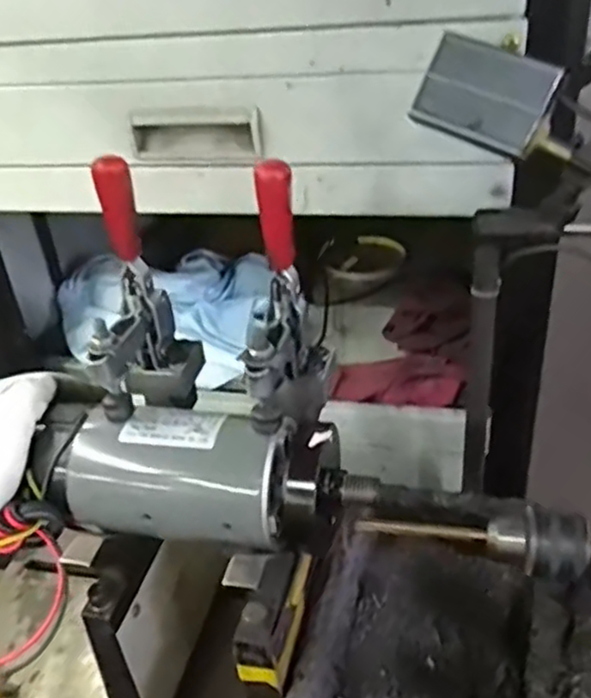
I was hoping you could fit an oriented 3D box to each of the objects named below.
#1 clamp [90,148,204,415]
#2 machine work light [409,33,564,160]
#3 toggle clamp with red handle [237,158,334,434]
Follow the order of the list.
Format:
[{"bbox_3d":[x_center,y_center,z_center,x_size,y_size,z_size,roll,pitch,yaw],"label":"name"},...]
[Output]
[{"bbox_3d":[-0.095,-0.022,0.431,0.048,0.168,0.099,-3,34,-1],"label":"clamp"},{"bbox_3d":[0.093,-0.124,0.336,0.062,0.044,0.010,28,12,19],"label":"machine work light"},{"bbox_3d":[-0.002,-0.012,0.400,0.047,0.167,0.084,0,34,3],"label":"toggle clamp with red handle"}]

